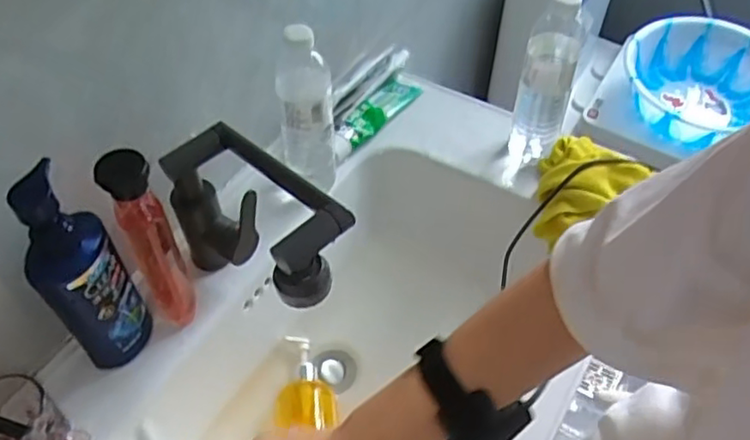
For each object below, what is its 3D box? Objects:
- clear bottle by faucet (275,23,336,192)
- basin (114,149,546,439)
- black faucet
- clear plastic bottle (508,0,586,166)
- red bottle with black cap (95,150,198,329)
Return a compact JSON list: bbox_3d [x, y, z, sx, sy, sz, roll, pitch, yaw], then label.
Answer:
[{"bbox_3d":[-0.079,-0.128,0.736,0.064,0.208,0.066,-4,50,-4],"label":"clear bottle by faucet"},{"bbox_3d":[-0.036,0.153,0.752,0.297,0.145,0.540,23,53,18],"label":"basin"},{"bbox_3d":[-0.114,0.019,0.634,0.075,0.180,0.209,-37,59,-27],"label":"black faucet"},{"bbox_3d":[0.213,-0.167,0.788,0.062,0.237,0.069,18,52,14],"label":"clear plastic bottle"},{"bbox_3d":[-0.215,0.023,0.619,0.044,0.210,0.056,-24,54,-19],"label":"red bottle with black cap"}]

